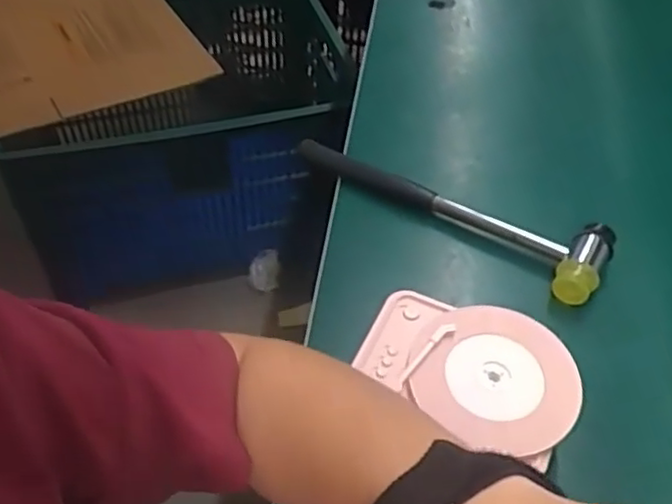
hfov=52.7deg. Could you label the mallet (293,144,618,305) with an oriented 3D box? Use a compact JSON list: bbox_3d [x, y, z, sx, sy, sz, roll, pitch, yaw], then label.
[{"bbox_3d":[0.091,-0.046,0.564,0.274,0.040,0.066,32,55,23],"label":"mallet"}]

